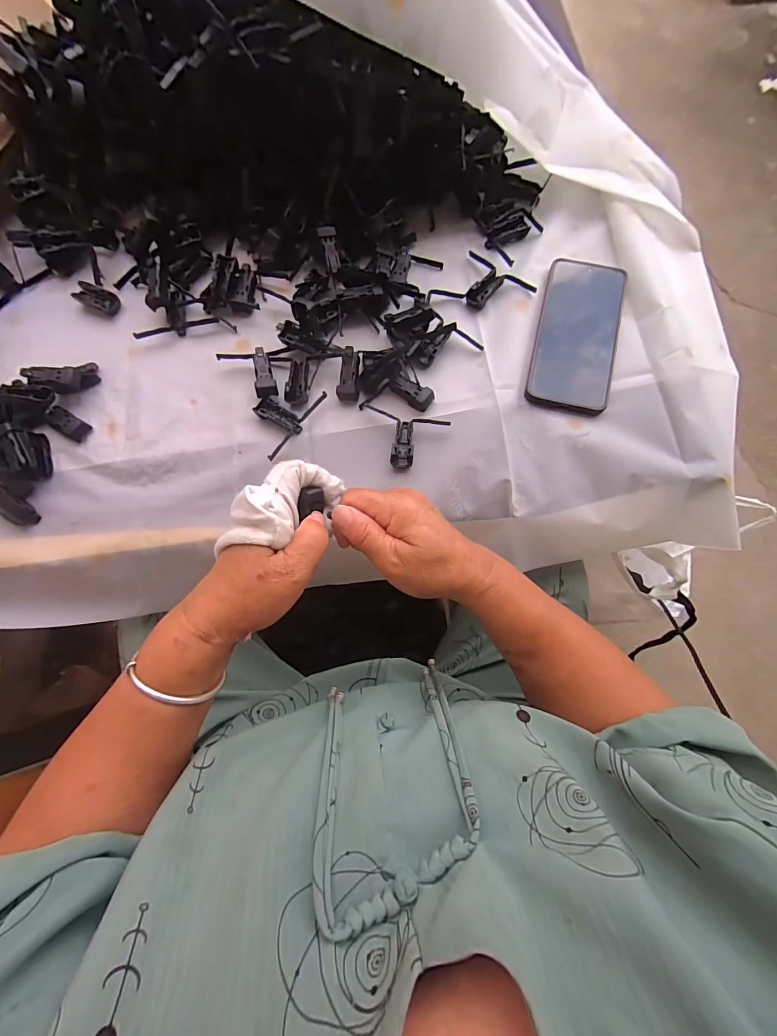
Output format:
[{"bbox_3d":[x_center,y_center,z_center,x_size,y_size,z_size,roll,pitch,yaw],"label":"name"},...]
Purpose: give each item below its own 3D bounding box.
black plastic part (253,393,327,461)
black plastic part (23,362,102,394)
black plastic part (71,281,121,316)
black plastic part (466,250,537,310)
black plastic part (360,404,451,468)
[{"bbox_3d":[-0.106,-0.101,0.382,0.049,0.011,0.083,35,81,8],"label":"black plastic part"},{"bbox_3d":[-0.320,-0.138,0.385,0.059,0.019,0.028,-9,77,-21],"label":"black plastic part"},{"bbox_3d":[-0.310,-0.234,0.419,0.044,0.015,0.022,21,79,6],"label":"black plastic part"},{"bbox_3d":[0.104,-0.243,0.411,0.080,0.011,0.050,44,82,9],"label":"black plastic part"},{"bbox_3d":[0.008,-0.077,0.373,0.086,0.013,0.053,15,79,4],"label":"black plastic part"}]

